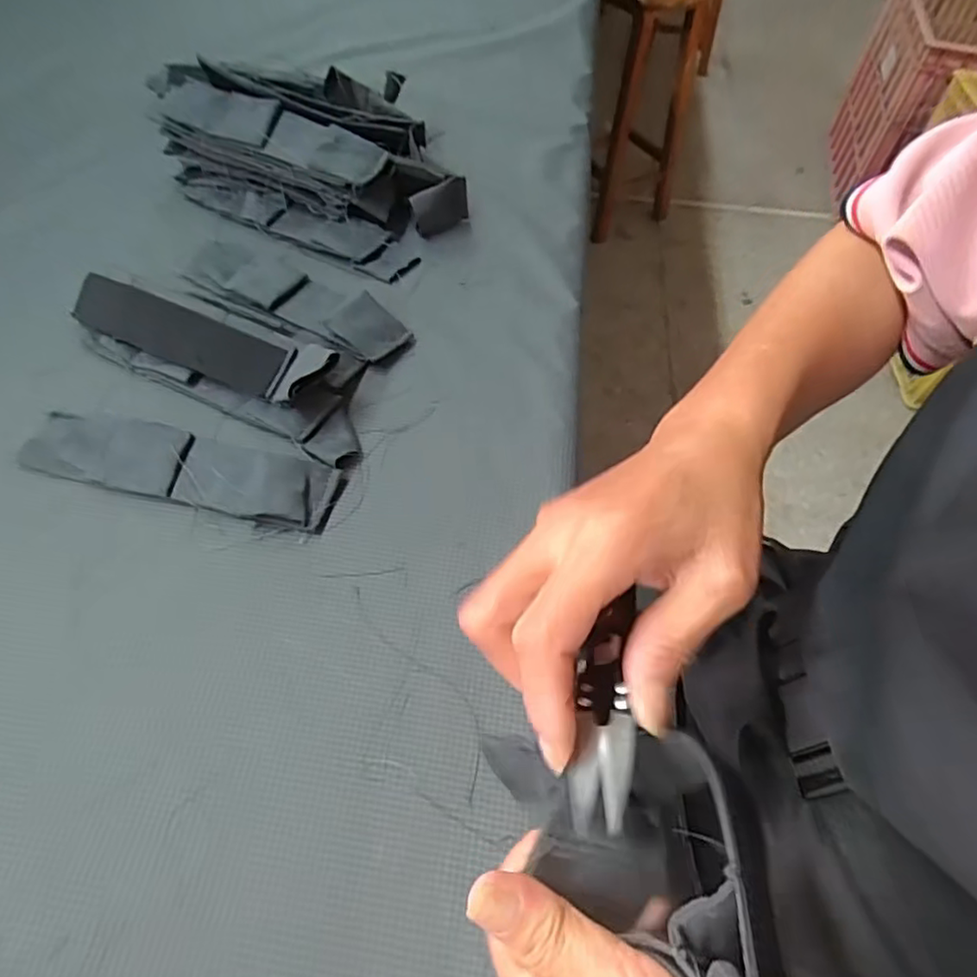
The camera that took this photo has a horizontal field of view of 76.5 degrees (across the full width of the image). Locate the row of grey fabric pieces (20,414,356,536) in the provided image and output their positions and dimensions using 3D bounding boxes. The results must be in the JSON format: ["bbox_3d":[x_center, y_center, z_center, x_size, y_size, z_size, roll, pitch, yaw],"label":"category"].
[{"bbox_3d":[-0.196,-0.017,0.395,0.207,0.016,0.059,10,56,5],"label":"row of grey fabric pieces"}]

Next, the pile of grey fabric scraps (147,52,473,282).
[{"bbox_3d":[-0.169,-0.312,0.564,0.321,0.067,0.156,30,60,17],"label":"pile of grey fabric scraps"}]

